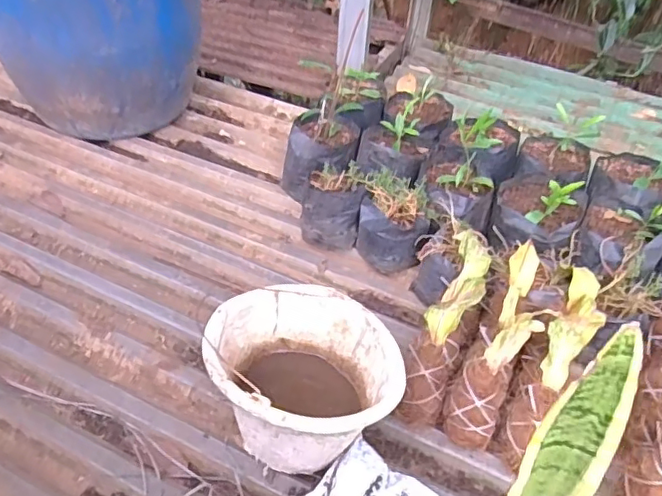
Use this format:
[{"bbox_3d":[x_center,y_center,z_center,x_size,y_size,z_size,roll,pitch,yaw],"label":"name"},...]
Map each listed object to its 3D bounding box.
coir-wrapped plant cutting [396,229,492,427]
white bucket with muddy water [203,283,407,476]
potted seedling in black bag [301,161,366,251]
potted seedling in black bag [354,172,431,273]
[{"bbox_3d":[0.176,0.104,0.860,0.070,0.089,0.324,20,75,15],"label":"coir-wrapped plant cutting"},{"bbox_3d":[-0.046,0.180,0.793,0.221,0.186,0.234,3,46,-3],"label":"white bucket with muddy water"},{"bbox_3d":[0.003,-0.073,1.118,0.112,0.145,0.099,10,44,5],"label":"potted seedling in black bag"},{"bbox_3d":[0.116,-0.036,1.076,0.129,0.141,0.134,10,44,6],"label":"potted seedling in black bag"}]

